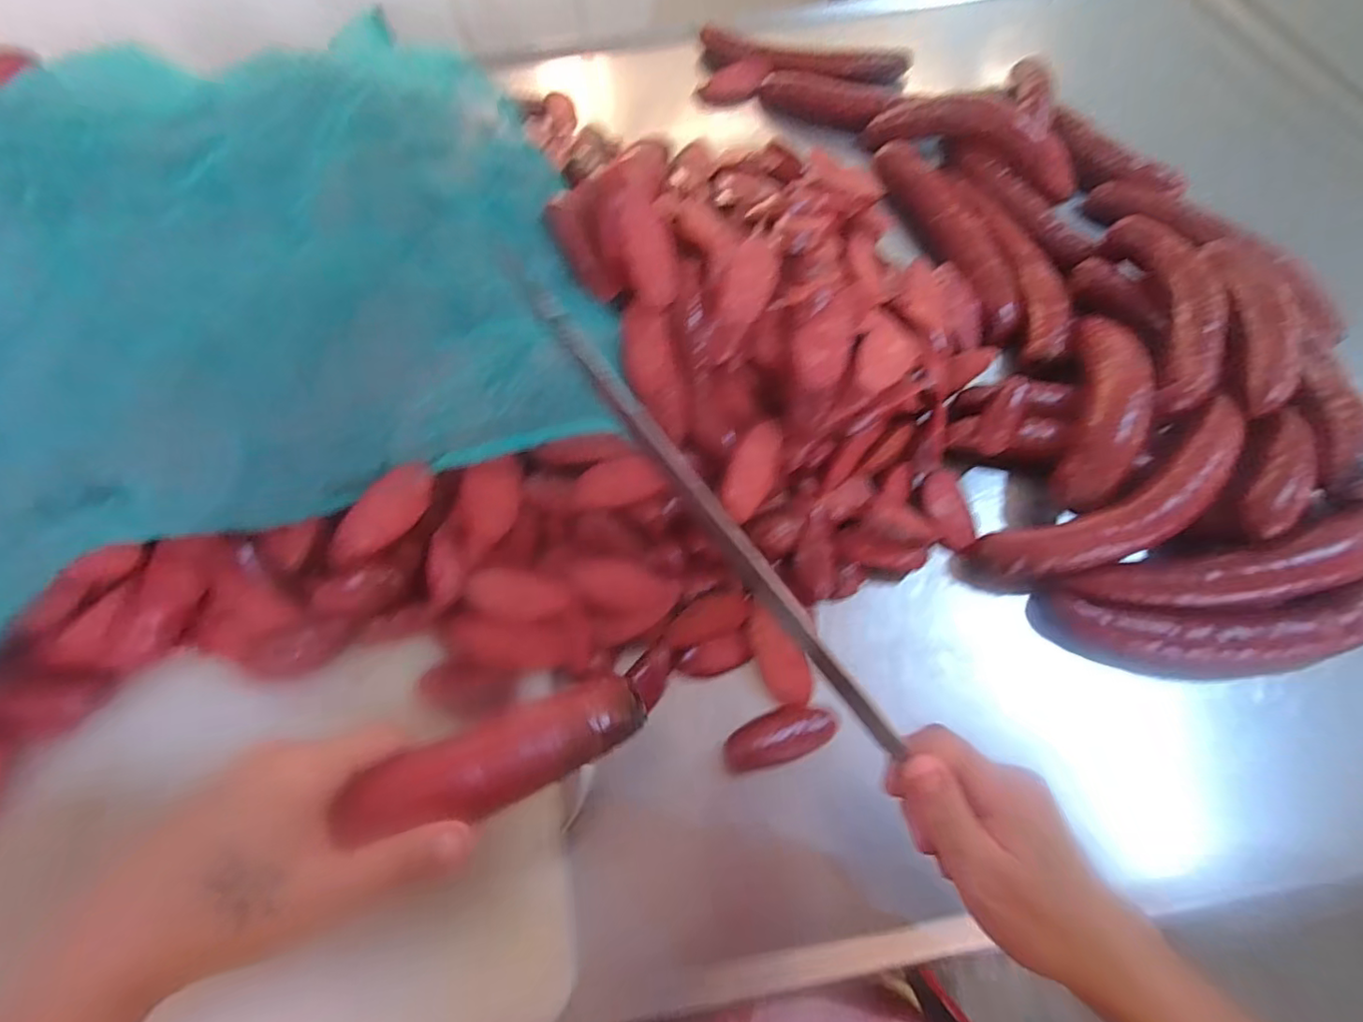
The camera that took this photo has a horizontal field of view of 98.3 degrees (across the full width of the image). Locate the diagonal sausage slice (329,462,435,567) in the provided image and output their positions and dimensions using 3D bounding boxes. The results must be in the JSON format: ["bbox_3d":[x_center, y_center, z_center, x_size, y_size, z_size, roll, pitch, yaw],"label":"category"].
[{"bbox_3d":[-0.209,0.005,0.409,0.096,0.017,0.034,-39,67,9],"label":"diagonal sausage slice"}]

